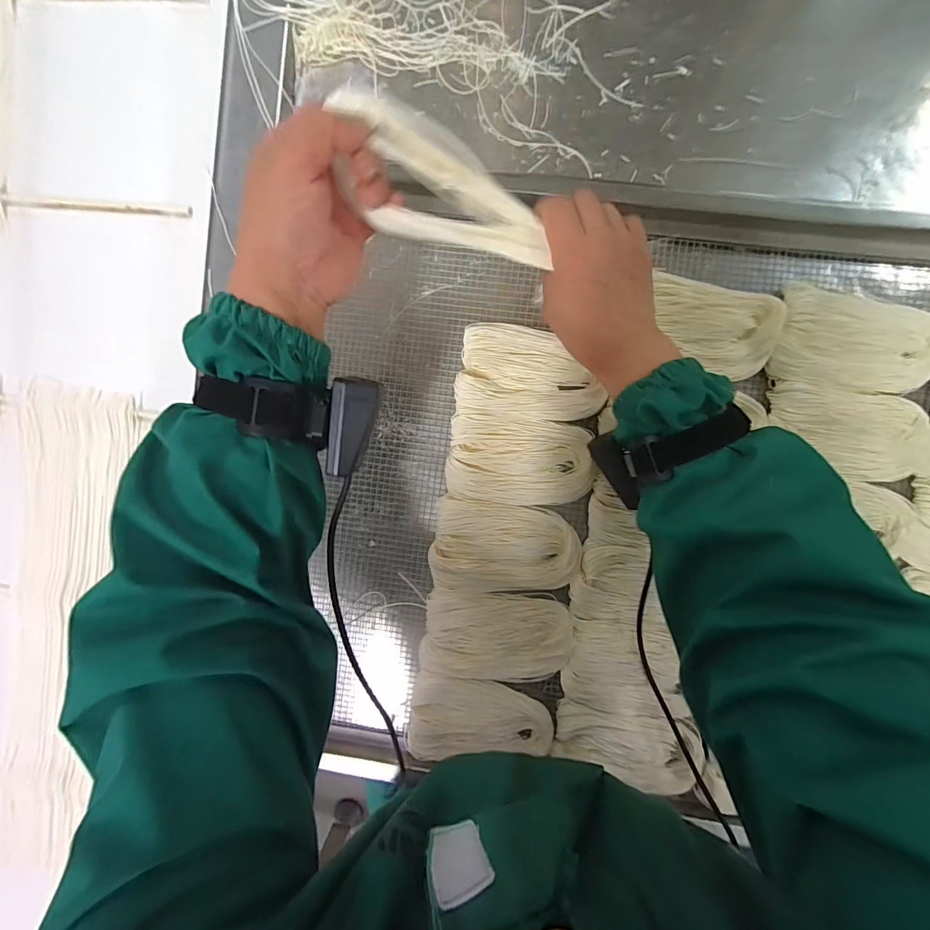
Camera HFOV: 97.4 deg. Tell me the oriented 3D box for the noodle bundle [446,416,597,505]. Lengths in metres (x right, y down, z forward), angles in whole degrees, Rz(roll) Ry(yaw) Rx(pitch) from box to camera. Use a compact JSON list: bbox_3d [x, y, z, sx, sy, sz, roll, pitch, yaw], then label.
[{"bbox_3d":[0.054,-0.003,0.404,0.137,0.022,0.080,4,92,4],"label":"noodle bundle"}]

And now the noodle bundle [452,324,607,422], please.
[{"bbox_3d":[0.063,-0.088,0.398,0.136,0.025,0.086,4,92,4],"label":"noodle bundle"}]

